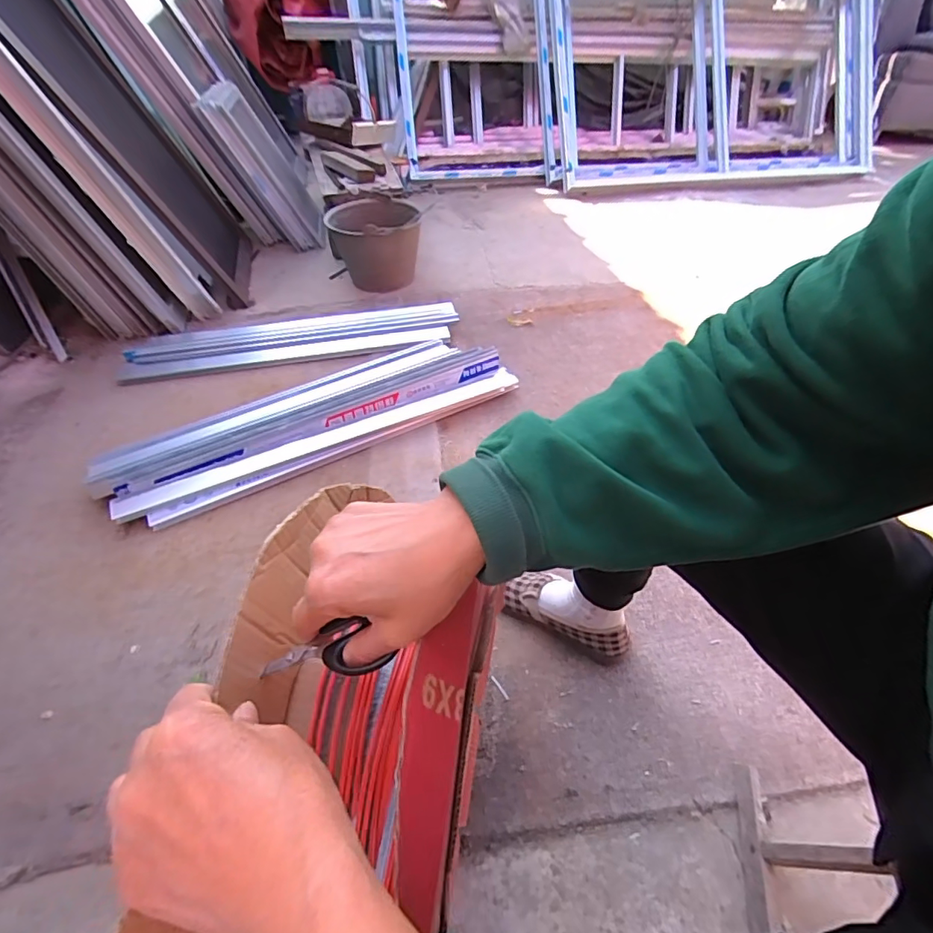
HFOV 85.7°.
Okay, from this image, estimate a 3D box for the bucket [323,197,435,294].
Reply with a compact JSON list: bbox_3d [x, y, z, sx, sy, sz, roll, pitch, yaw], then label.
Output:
[{"bbox_3d":[-0.297,-0.758,1.707,0.288,0.215,0.320,-33,54,-27],"label":"bucket"}]

